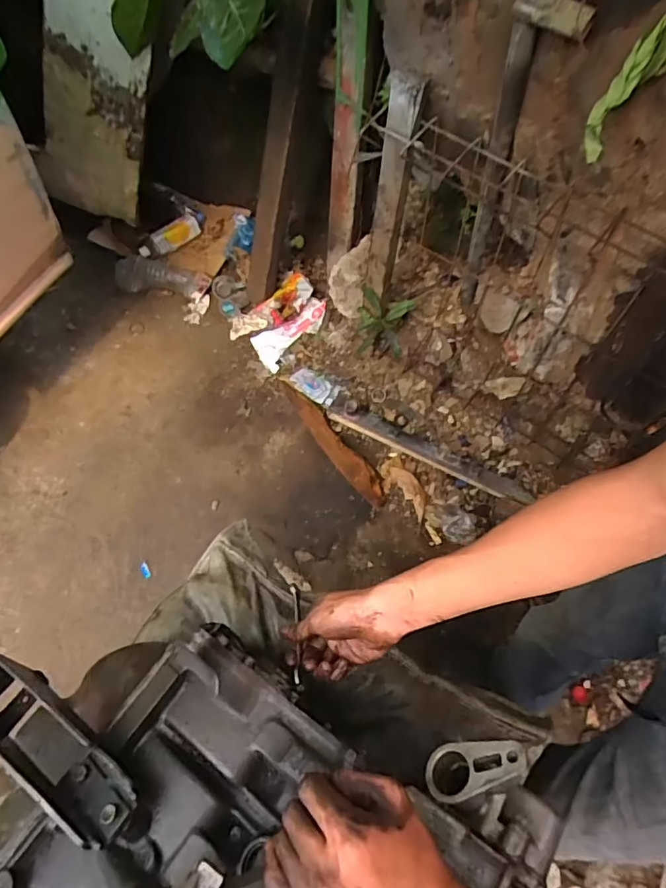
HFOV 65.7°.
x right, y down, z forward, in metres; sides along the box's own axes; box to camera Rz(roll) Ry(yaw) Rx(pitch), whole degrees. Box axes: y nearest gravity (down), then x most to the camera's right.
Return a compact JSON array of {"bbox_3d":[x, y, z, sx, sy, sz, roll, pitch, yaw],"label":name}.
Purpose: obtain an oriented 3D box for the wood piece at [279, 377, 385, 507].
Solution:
[{"bbox_3d":[-0.007,-0.016,1.355,0.067,0.063,0.436,-32,68,-21],"label":"wood piece"}]

